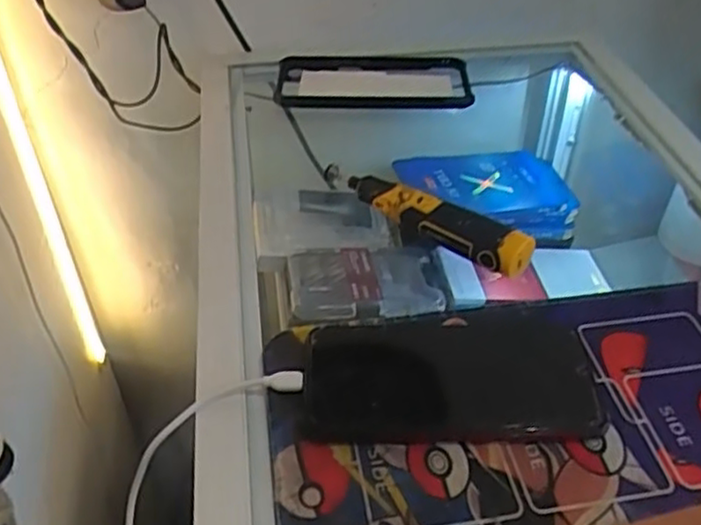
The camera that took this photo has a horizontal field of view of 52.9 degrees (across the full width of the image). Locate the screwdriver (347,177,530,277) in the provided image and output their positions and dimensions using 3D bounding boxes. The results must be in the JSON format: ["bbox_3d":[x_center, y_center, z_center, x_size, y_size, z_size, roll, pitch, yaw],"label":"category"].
[{"bbox_3d":[0.056,-0.031,0.478,0.141,0.025,0.033,27,49,28],"label":"screwdriver"}]

